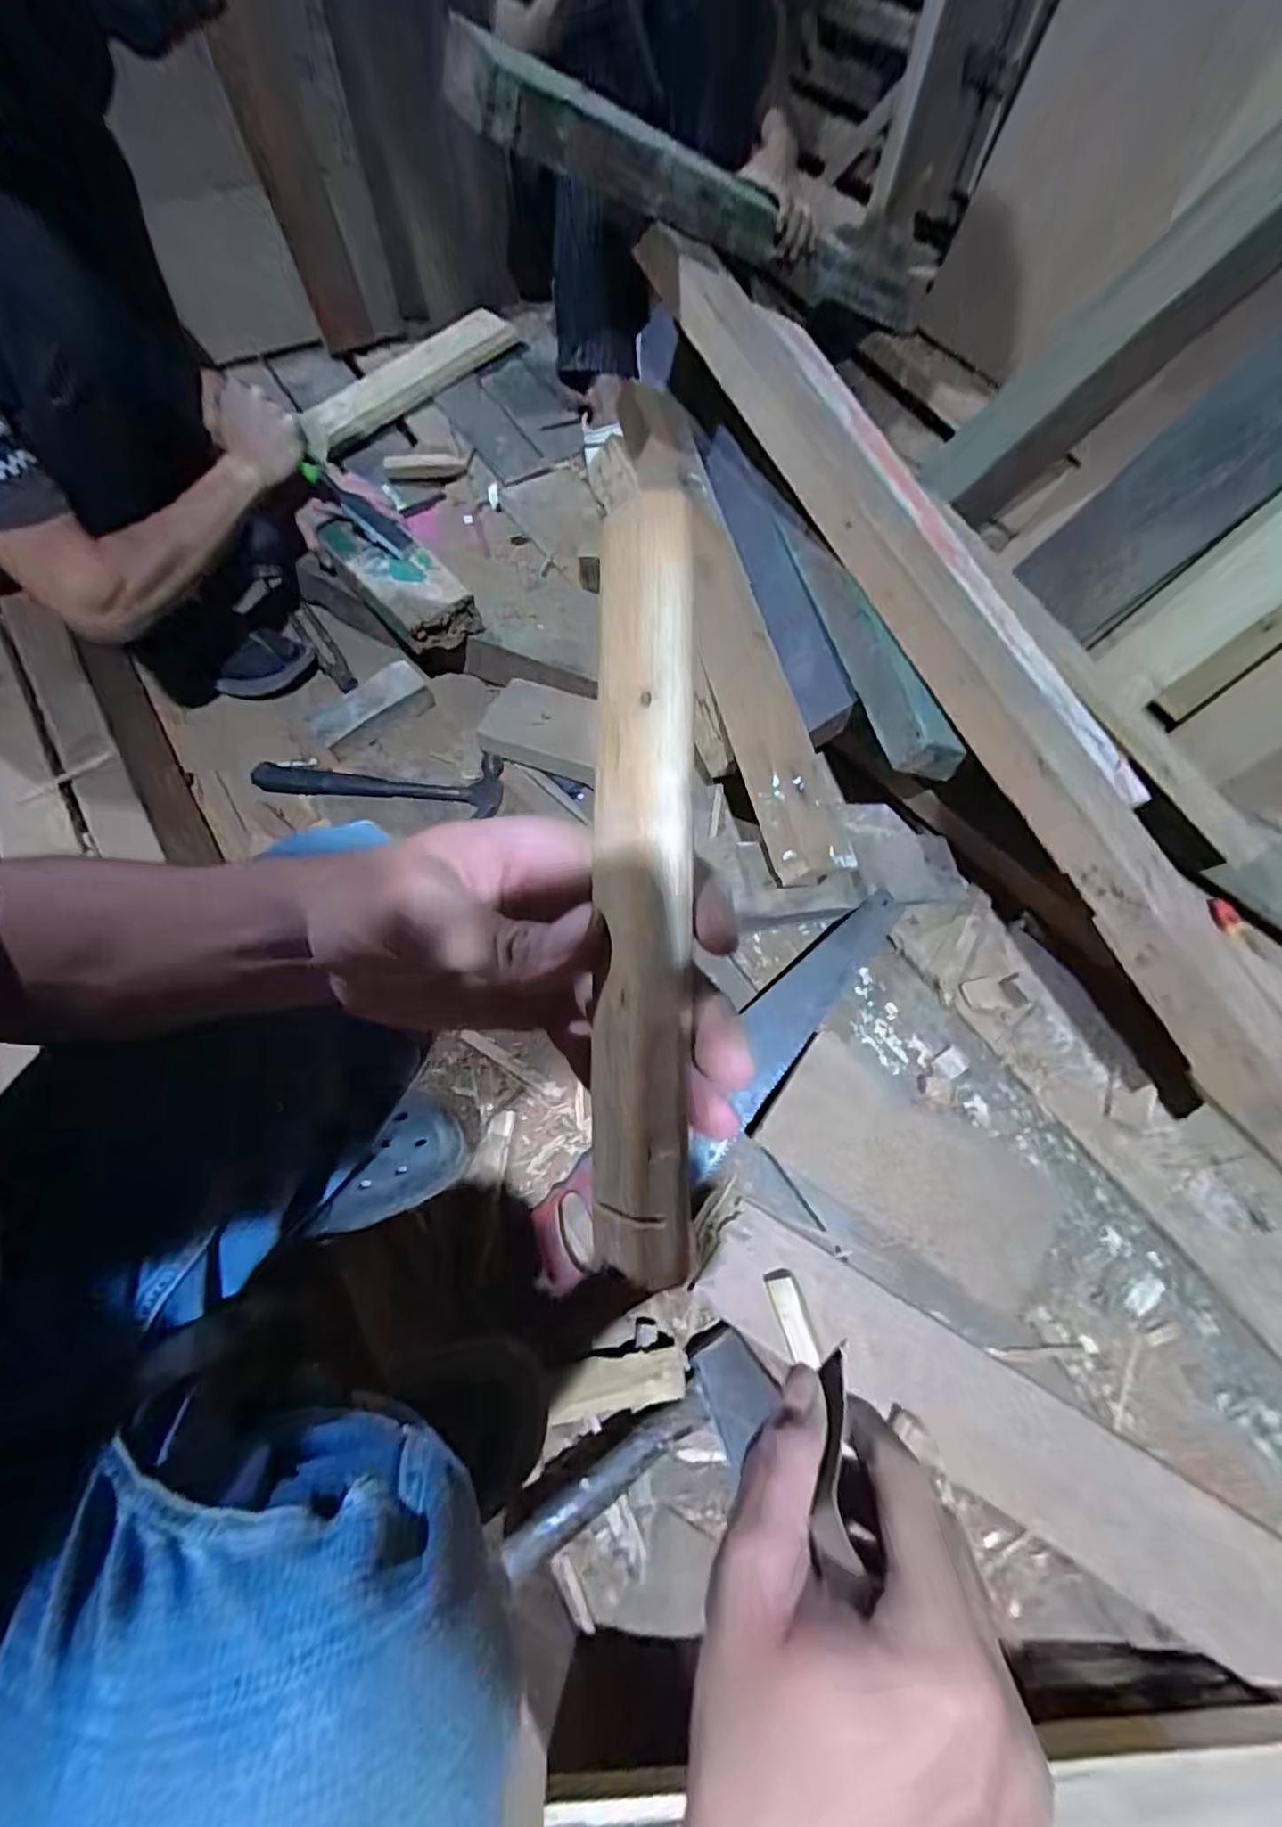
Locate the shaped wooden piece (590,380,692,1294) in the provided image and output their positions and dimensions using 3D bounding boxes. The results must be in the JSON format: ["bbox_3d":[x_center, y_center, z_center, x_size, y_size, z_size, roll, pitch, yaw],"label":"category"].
[{"bbox_3d":[0.000,-0.024,0.159,0.024,0.014,0.223,0,85,0],"label":"shaped wooden piece"}]

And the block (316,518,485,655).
[{"bbox_3d":[-0.335,-0.461,0.856,0.104,0.063,0.239,-38,73,-14],"label":"block"}]

